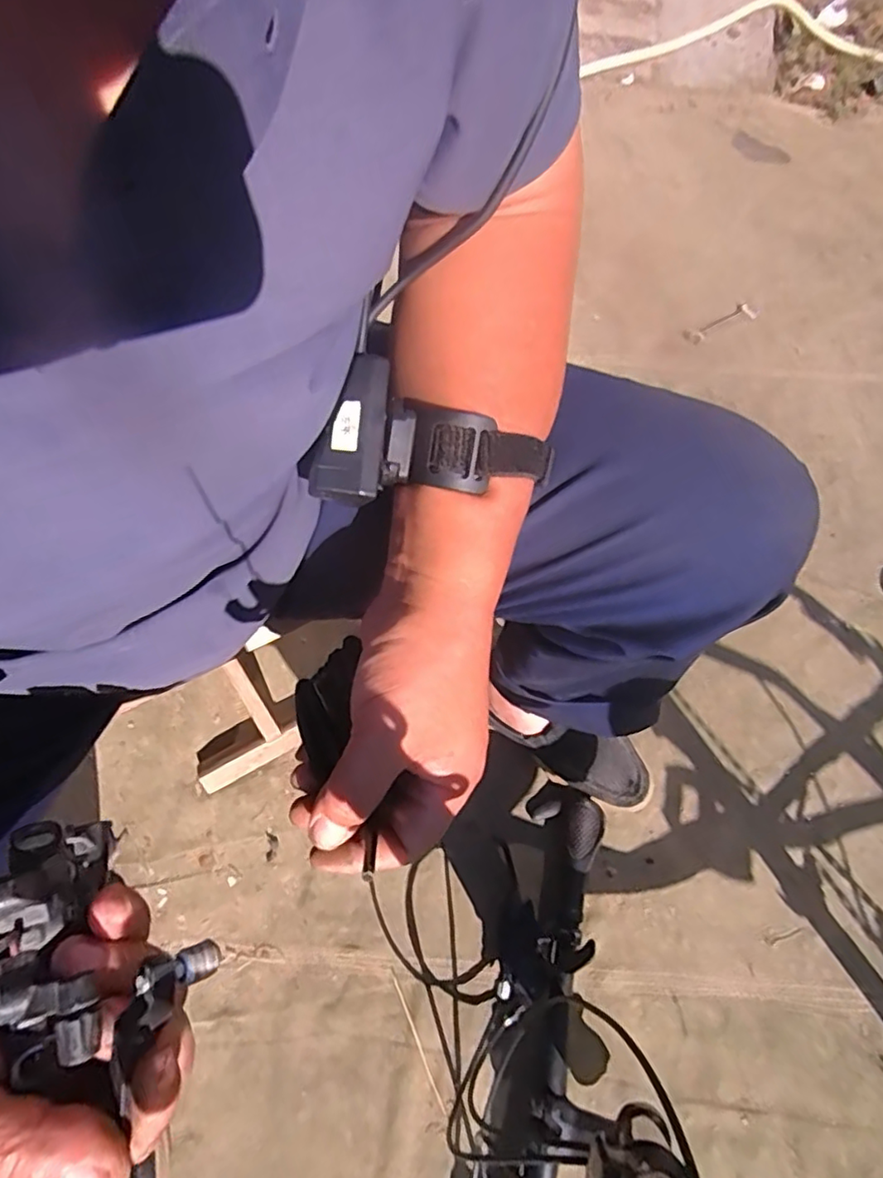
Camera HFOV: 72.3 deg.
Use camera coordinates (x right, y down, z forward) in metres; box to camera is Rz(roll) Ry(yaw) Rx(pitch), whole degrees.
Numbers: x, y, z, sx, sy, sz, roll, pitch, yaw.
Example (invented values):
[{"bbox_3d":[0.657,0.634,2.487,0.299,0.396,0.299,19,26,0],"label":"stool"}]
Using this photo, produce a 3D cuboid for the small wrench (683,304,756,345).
[{"bbox_3d":[0.499,-0.477,1.088,0.162,0.007,0.042,-28,65,-13],"label":"small wrench"}]

